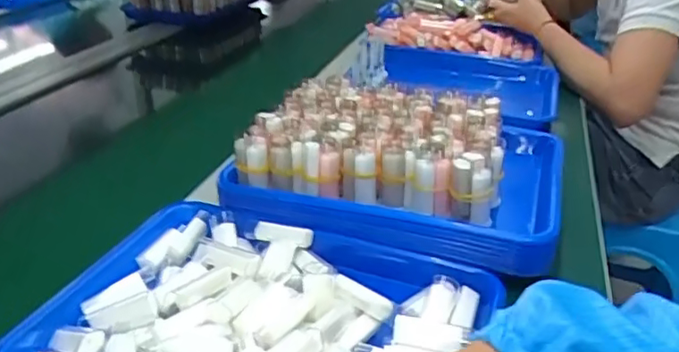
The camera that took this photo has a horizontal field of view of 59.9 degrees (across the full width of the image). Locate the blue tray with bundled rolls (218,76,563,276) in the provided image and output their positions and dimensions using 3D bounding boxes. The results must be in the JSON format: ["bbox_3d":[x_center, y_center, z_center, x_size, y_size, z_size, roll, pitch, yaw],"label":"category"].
[{"bbox_3d":[0.069,-0.023,0.620,0.309,0.079,0.233,10,29,16],"label":"blue tray with bundled rolls"}]

